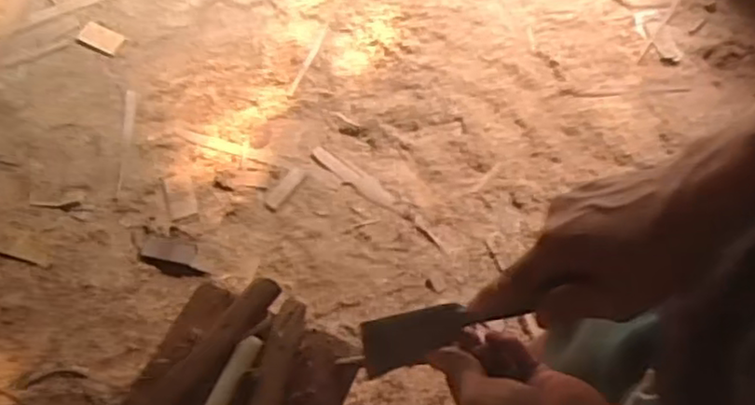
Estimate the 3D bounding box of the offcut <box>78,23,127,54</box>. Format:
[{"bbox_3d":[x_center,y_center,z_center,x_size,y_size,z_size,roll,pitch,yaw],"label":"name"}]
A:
[{"bbox_3d":[-0.616,-0.368,1.542,0.093,0.010,0.049,21,68,12],"label":"offcut"}]

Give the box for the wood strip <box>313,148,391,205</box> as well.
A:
[{"bbox_3d":[-0.052,-0.056,1.445,0.198,0.008,0.037,33,71,16],"label":"wood strip"}]

